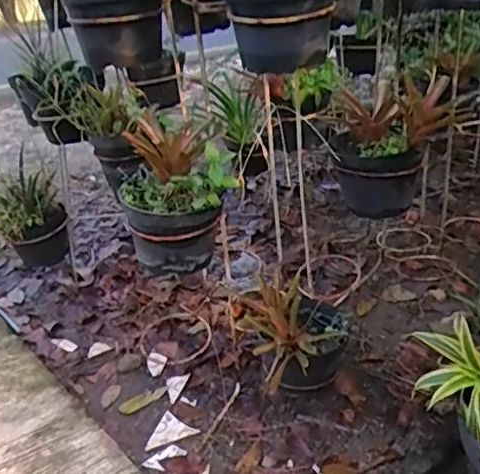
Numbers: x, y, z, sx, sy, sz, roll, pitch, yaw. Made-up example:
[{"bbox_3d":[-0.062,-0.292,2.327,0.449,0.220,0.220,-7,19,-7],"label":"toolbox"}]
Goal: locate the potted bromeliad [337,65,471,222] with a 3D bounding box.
[{"bbox_3d":[0.222,-0.128,0.846,0.180,0.185,0.121,1,26,17],"label":"potted bromeliad"}]

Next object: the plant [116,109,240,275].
[{"bbox_3d":[-0.084,-0.057,0.782,0.145,0.190,0.134,-11,25,-8],"label":"plant"}]

